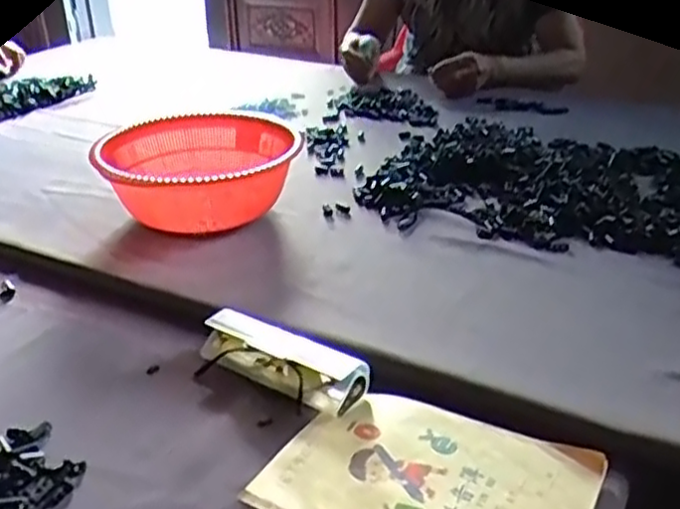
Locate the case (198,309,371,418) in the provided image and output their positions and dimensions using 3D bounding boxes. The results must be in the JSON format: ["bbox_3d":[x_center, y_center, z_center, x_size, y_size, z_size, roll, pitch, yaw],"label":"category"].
[{"bbox_3d":[-0.048,0.083,0.594,0.150,0.034,0.046,19,34,34],"label":"case"}]

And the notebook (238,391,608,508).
[{"bbox_3d":[0.059,0.151,0.485,0.204,0.008,0.141,13,32,27],"label":"notebook"}]

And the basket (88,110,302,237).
[{"bbox_3d":[-0.172,-0.091,0.851,0.193,0.097,0.226,19,35,34],"label":"basket"}]

